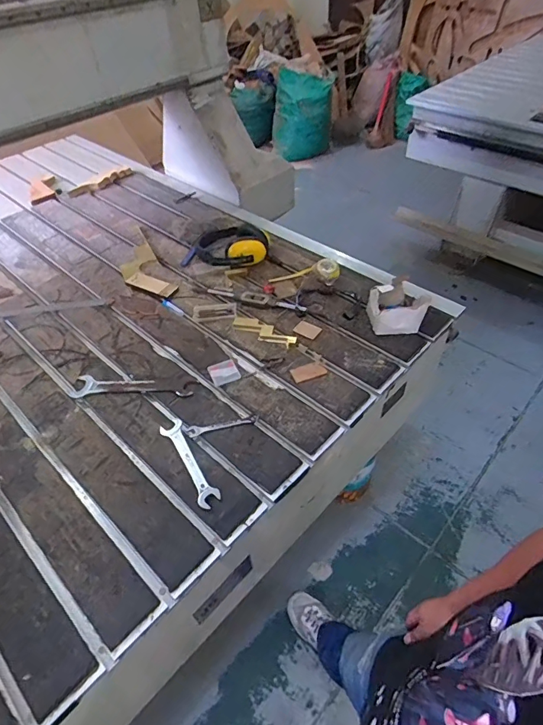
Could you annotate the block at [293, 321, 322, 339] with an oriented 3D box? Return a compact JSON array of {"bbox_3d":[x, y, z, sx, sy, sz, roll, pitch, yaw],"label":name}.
[{"bbox_3d":[0.081,-0.074,0.986,0.056,0.005,0.043,32,56,29],"label":"block"}]

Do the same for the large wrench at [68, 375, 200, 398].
[{"bbox_3d":[-0.276,0.051,0.884,0.246,0.005,0.050,2,47,6],"label":"large wrench"}]

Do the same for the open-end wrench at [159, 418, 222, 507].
[{"bbox_3d":[-0.143,0.168,0.767,0.038,0.012,0.193,-26,50,-19],"label":"open-end wrench"}]

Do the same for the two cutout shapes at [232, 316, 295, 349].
[{"bbox_3d":[-0.017,-0.070,0.973,0.151,0.005,0.046,26,54,25],"label":"two cutout shapes"}]

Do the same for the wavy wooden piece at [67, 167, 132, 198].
[{"bbox_3d":[-0.593,-0.629,1.545,0.236,0.025,0.051,-31,52,-23],"label":"wavy wooden piece"}]

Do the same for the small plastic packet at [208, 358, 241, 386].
[{"bbox_3d":[-0.098,0.020,0.906,0.055,0.011,0.059,-19,49,-14],"label":"small plastic packet"}]

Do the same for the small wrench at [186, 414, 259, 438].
[{"bbox_3d":[-0.089,0.113,0.815,0.129,0.008,0.026,-11,47,-7],"label":"small wrench"}]

